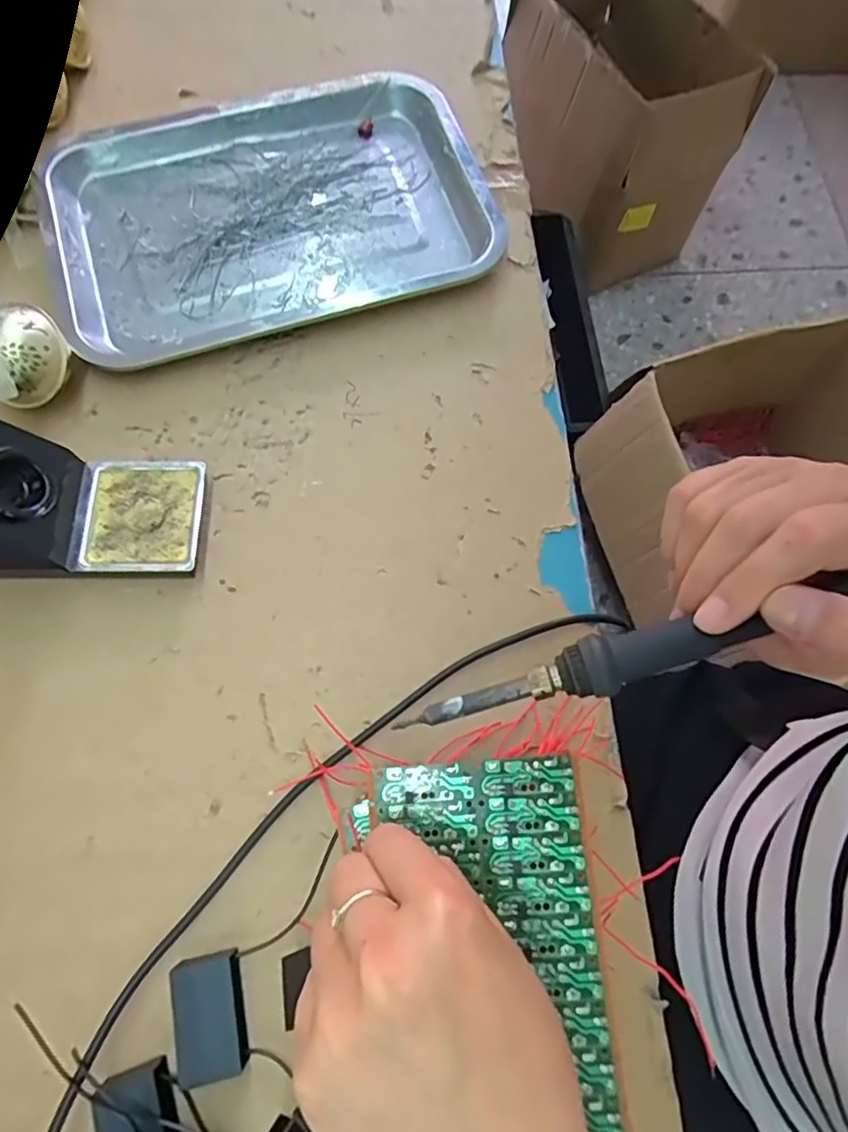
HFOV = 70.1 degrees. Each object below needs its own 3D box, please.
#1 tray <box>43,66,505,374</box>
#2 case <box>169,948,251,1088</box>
[{"bbox_3d":[-0.113,-0.262,0.443,0.306,0.026,0.213,-16,73,-8],"label":"tray"},{"bbox_3d":[-0.101,0.212,0.288,0.029,0.019,0.048,-11,72,-6],"label":"case"}]

